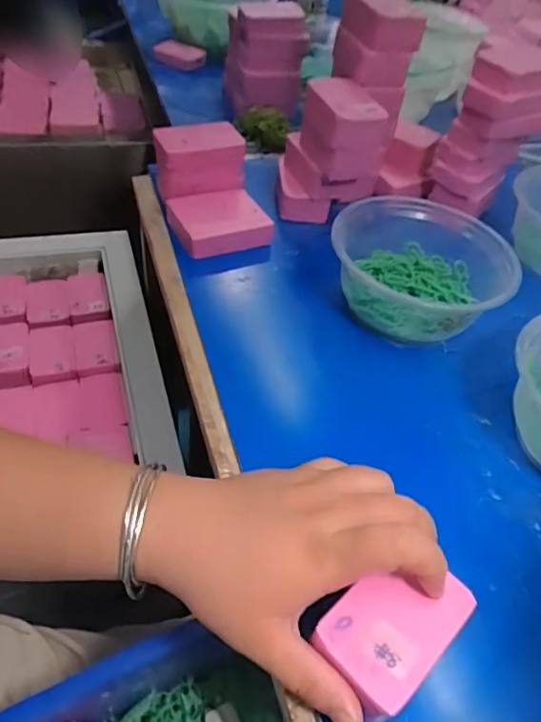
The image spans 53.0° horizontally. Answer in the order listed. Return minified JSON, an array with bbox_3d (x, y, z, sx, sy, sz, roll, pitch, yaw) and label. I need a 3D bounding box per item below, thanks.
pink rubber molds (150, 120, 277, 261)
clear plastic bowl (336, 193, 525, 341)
[{"bbox_3d":[-0.052,-0.150,0.476,0.082,0.065,0.103,-11,51,-18],"label":"pink rubber molds"},{"bbox_3d":[0.117,-0.078,0.433,0.130,0.064,0.133,4,48,-5],"label":"clear plastic bowl"}]

